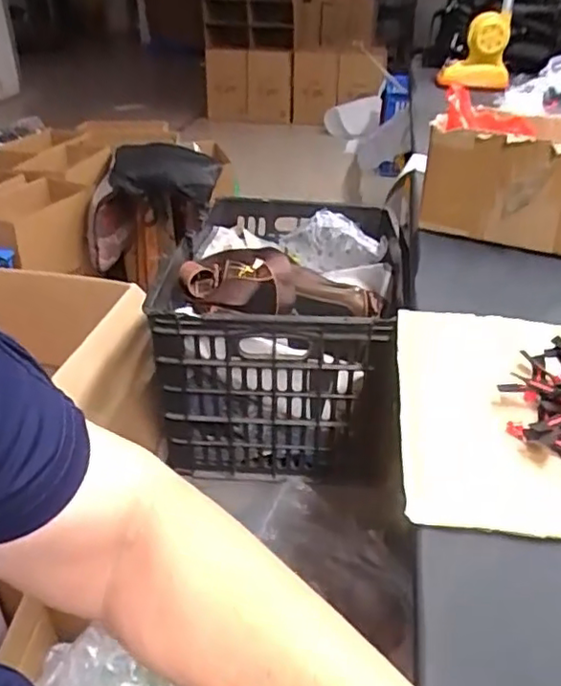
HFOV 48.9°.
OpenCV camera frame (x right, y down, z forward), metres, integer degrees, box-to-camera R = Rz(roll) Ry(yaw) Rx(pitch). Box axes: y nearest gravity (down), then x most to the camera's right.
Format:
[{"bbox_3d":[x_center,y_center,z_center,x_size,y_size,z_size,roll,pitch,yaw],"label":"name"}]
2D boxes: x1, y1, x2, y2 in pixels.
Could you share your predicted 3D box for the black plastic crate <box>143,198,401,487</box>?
[{"bbox_3d":[0.025,-0.037,1.041,0.366,0.286,0.452,4,31,6],"label":"black plastic crate"}]

